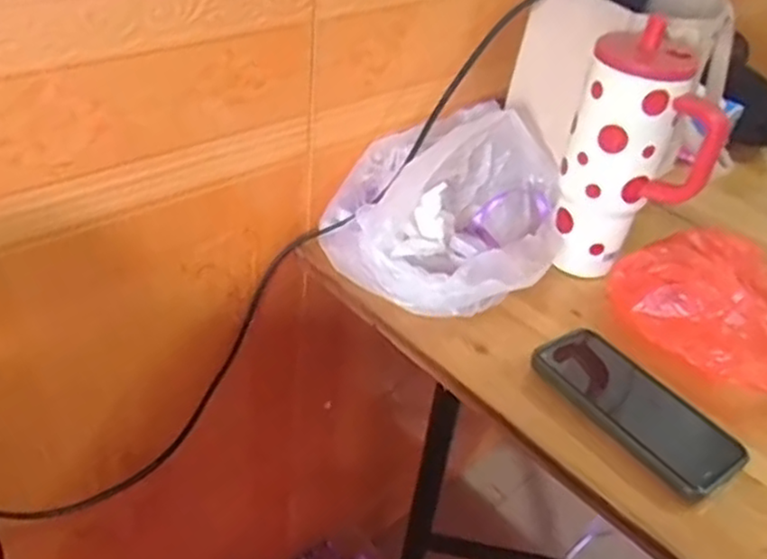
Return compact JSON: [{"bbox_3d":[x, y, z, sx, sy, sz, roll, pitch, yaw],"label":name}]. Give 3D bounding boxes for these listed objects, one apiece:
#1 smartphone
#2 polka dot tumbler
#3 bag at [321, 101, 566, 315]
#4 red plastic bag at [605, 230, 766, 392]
[{"bbox_3d":[0.195,0.095,0.561,0.081,0.014,0.163,-19,45,-30],"label":"smartphone"},{"bbox_3d":[0.216,-0.094,0.633,0.081,0.209,0.112,-8,40,-19],"label":"polka dot tumbler"},{"bbox_3d":[0.072,-0.073,0.680,0.212,0.096,0.260,30,43,26],"label":"bag"},{"bbox_3d":[0.318,0.019,0.646,0.194,0.054,0.175,-19,45,-30],"label":"red plastic bag"}]

